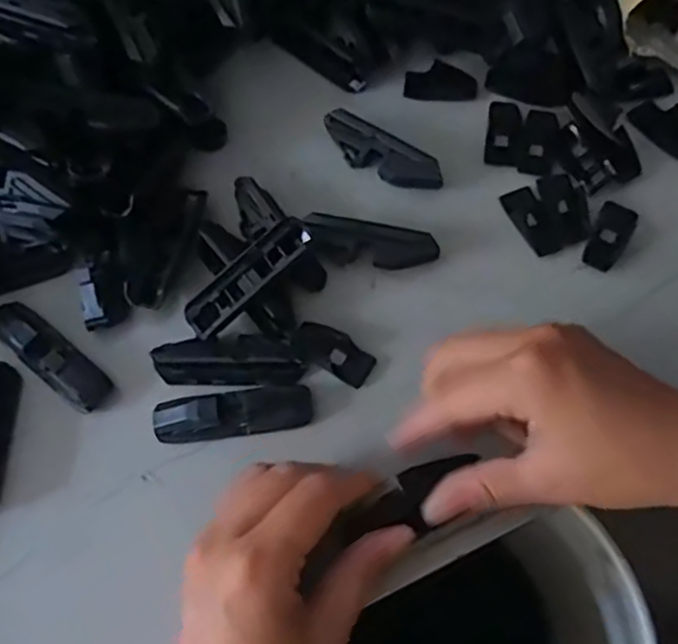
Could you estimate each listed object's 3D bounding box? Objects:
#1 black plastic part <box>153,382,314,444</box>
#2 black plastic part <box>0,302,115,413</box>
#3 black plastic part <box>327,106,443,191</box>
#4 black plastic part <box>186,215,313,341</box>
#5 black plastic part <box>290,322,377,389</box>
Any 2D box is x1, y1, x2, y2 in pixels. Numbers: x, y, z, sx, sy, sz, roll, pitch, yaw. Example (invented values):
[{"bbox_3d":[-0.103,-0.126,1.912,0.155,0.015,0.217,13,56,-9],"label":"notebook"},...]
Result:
[{"bbox_3d":[-0.050,0.042,0.321,0.073,0.018,0.022,-9,69,-2],"label":"black plastic part"},{"bbox_3d":[-0.145,0.013,0.333,0.074,0.022,0.021,37,74,15],"label":"black plastic part"},{"bbox_3d":[0.022,-0.091,0.372,0.070,0.019,0.018,32,73,13],"label":"black plastic part"},{"bbox_3d":[-0.044,-0.022,0.331,0.072,0.009,0.019,-42,74,3],"label":"black plastic part"},{"bbox_3d":[-0.003,0.014,0.338,0.042,0.005,0.021,29,72,12],"label":"black plastic part"}]

